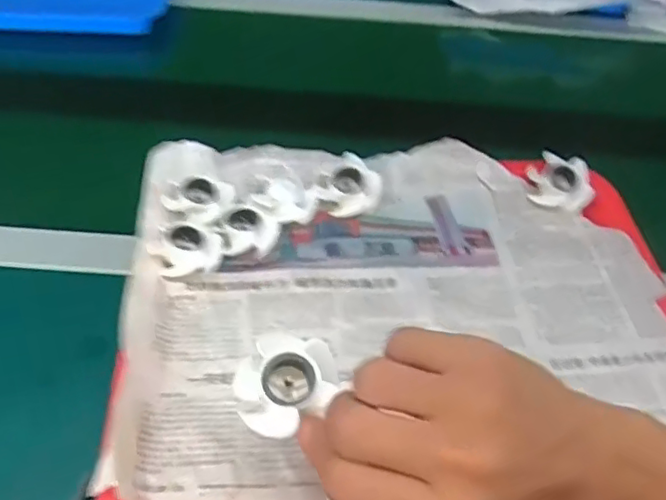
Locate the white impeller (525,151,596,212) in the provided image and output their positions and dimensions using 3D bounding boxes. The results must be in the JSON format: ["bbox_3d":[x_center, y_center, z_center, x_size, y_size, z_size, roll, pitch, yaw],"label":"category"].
[{"bbox_3d":[0.164,-0.048,0.446,0.042,0.022,0.042,2,48,-2],"label":"white impeller"}]

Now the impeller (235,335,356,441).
[{"bbox_3d":[-0.019,0.057,0.260,0.039,0.017,0.041,36,55,25],"label":"impeller"}]

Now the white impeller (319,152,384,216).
[{"bbox_3d":[0.013,-0.047,0.436,0.043,0.020,0.043,4,48,-1],"label":"white impeller"}]

